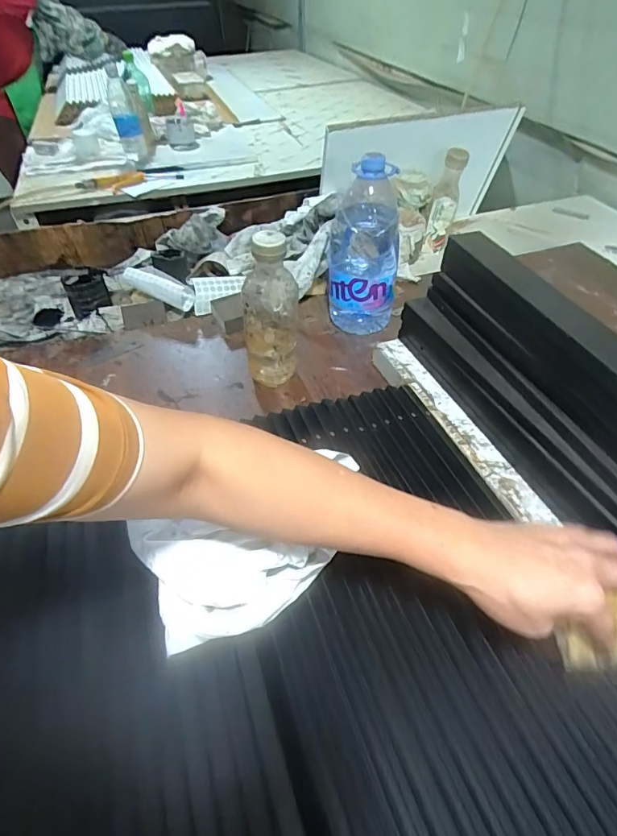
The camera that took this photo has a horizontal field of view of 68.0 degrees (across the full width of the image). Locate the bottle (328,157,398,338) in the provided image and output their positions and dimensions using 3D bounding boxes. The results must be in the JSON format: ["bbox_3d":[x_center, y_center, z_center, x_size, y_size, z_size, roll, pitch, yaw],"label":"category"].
[{"bbox_3d":[0.079,-0.252,0.686,0.097,0.243,0.096,-1,46,1],"label":"bottle"}]

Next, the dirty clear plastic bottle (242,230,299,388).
[{"bbox_3d":[-0.050,-0.135,0.598,0.072,0.208,0.060,-7,47,-5],"label":"dirty clear plastic bottle"}]

